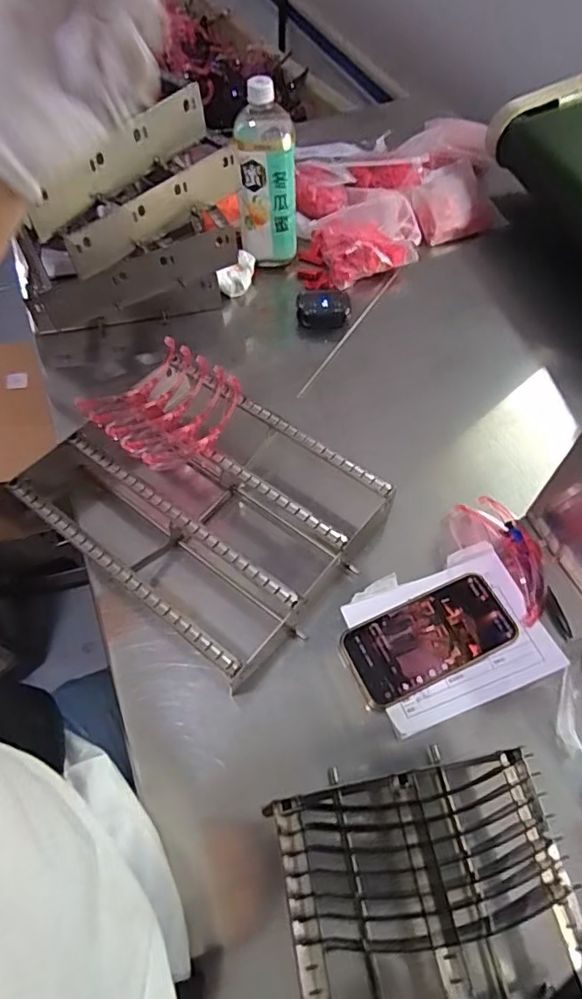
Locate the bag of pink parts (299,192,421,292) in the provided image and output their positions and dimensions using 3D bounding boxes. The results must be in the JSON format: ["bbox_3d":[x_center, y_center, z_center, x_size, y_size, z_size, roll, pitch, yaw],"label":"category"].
[{"bbox_3d":[0.103,-0.390,0.814,0.191,0.043,0.149,-12,60,-3],"label":"bag of pink parts"}]

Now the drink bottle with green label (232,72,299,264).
[{"bbox_3d":[-0.033,-0.436,0.736,0.078,0.210,0.093,0,59,1],"label":"drink bottle with green label"}]

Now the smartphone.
[{"bbox_3d":[0.131,0.129,0.510,0.160,0.010,0.075,-22,62,-13],"label":"smartphone"}]

